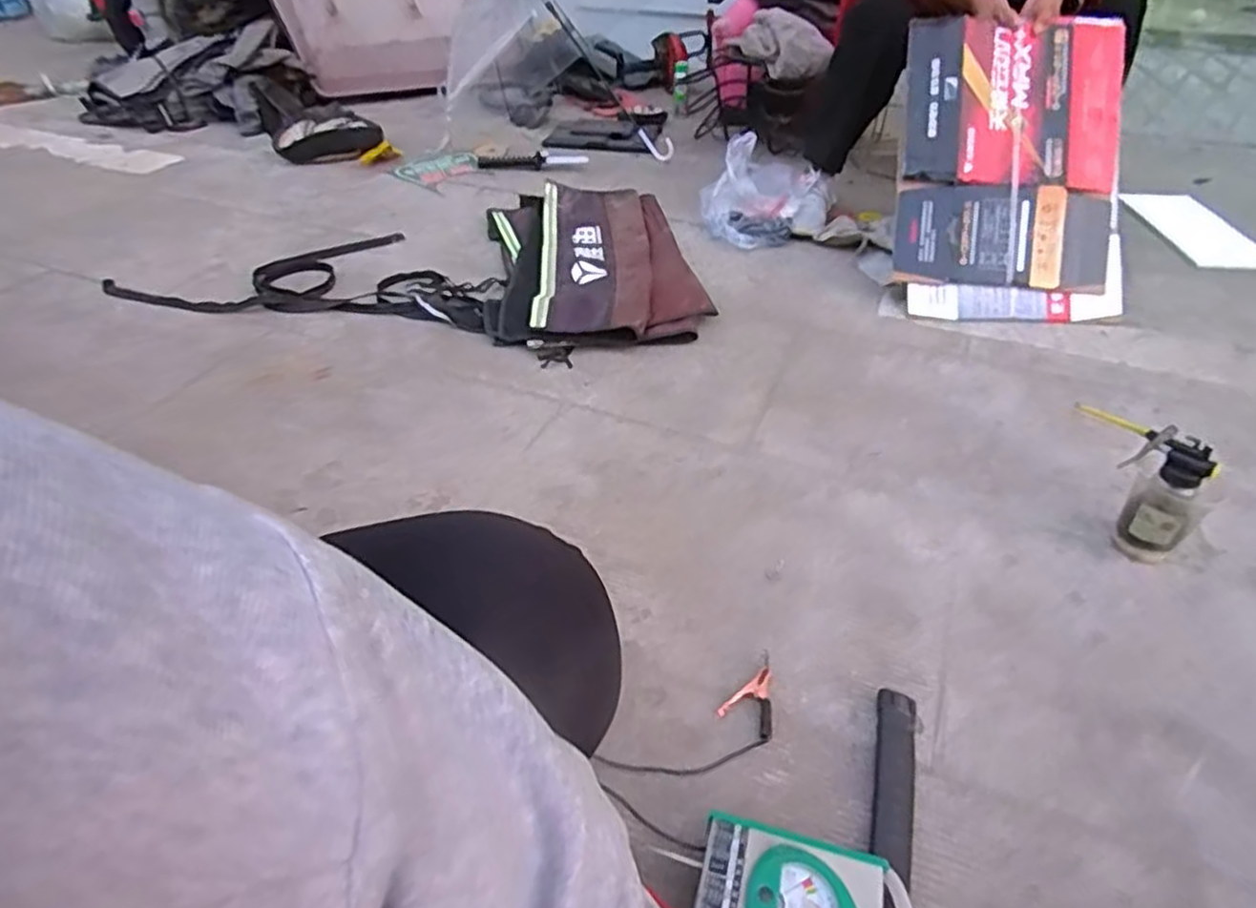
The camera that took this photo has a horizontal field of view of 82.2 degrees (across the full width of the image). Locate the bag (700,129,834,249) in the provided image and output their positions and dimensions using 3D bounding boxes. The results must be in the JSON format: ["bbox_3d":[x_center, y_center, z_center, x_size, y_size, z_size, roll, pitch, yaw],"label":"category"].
[{"bbox_3d":[0.298,-0.560,1.543,0.245,0.131,0.242,24,48,24],"label":"bag"}]

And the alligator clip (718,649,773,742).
[{"bbox_3d":[0.135,0.246,0.737,0.055,0.015,0.082,23,48,23],"label":"alligator clip"}]

